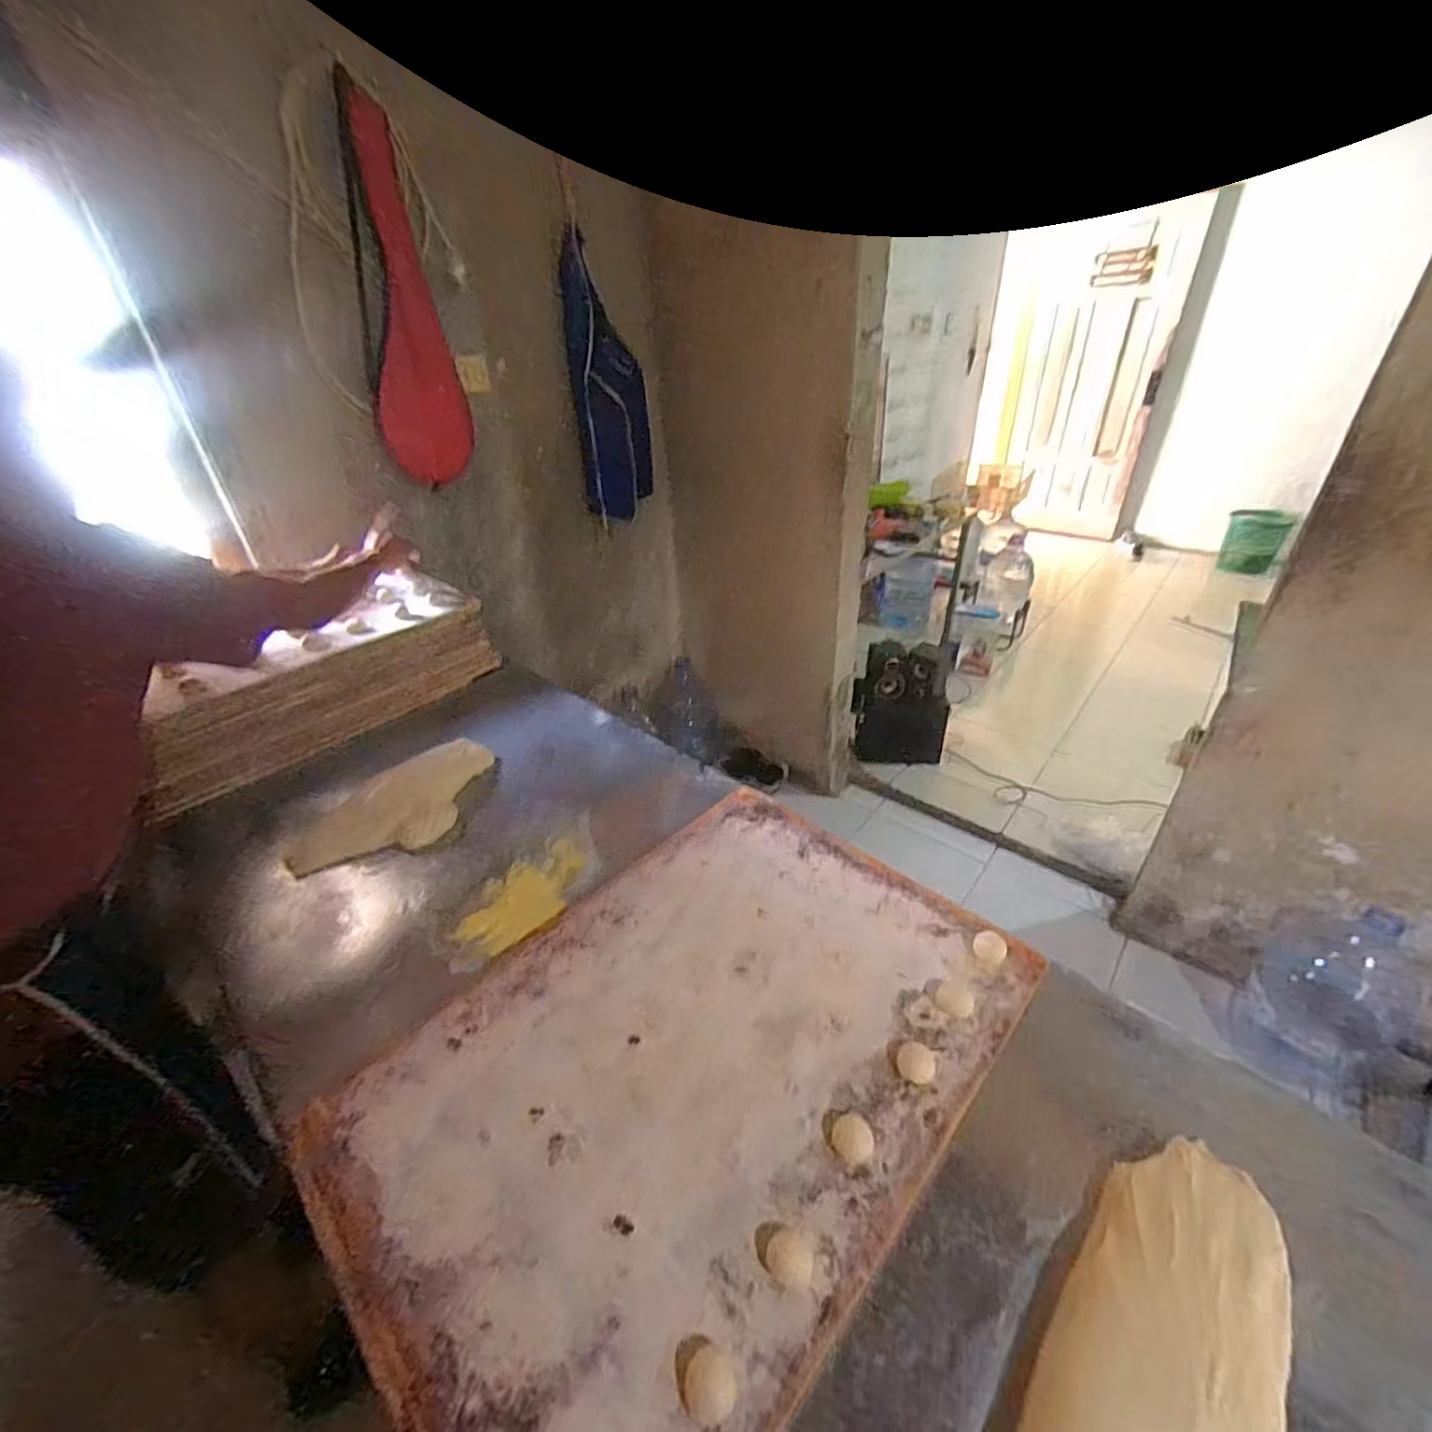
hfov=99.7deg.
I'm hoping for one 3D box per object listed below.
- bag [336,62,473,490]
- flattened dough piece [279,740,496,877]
[{"bbox_3d":[-0.690,-0.937,1.405,0.049,0.746,0.219,26,33,34],"label":"bag"},{"bbox_3d":[-0.471,0.133,0.908,0.178,0.019,0.302,19,39,31],"label":"flattened dough piece"}]

